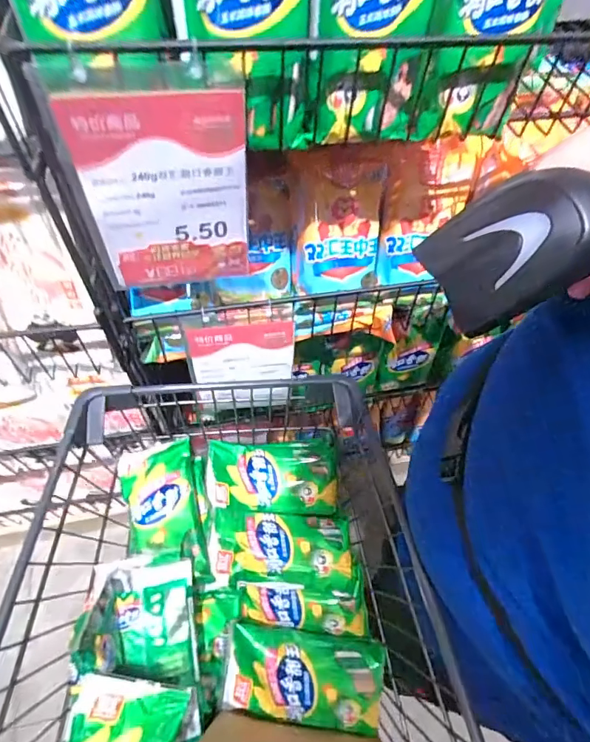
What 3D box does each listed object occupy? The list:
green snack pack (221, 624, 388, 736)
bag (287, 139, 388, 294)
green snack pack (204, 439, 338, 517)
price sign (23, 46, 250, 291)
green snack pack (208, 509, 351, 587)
[{"bbox_3d":[0.011,0.379,0.550,0.192,0.040,0.099,8,58,1],"label":"green snack pack"},{"bbox_3d":[0.055,-0.189,0.556,0.114,0.172,0.034,-9,28,-7],"label":"bag"},{"bbox_3d":[-0.036,0.158,0.662,0.189,0.055,0.113,0,58,-4],"label":"green snack pack"},{"bbox_3d":[-0.119,-0.160,0.400,0.145,0.227,0.009,-9,59,-10],"label":"price sign"},{"bbox_3d":[-0.022,0.242,0.606,0.190,0.022,0.095,4,58,-1],"label":"green snack pack"}]

